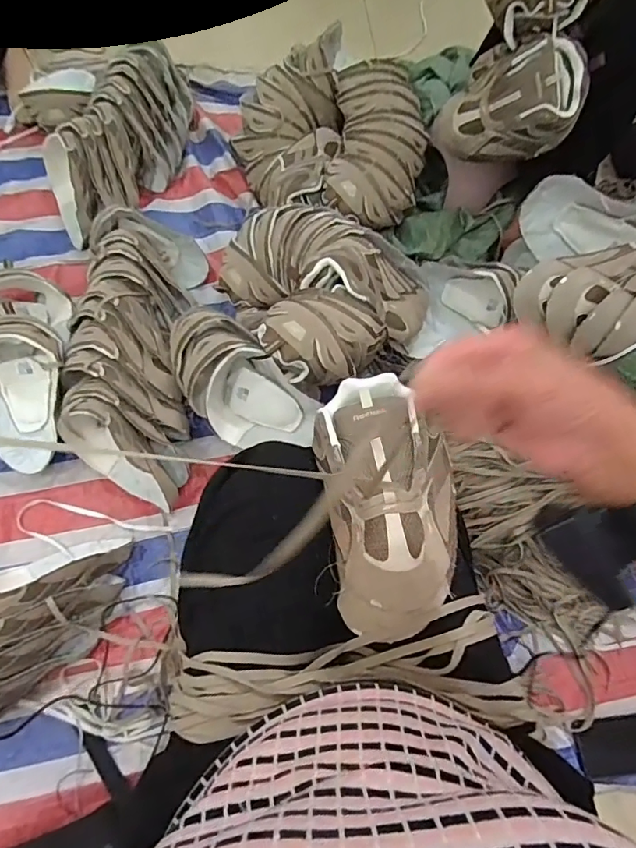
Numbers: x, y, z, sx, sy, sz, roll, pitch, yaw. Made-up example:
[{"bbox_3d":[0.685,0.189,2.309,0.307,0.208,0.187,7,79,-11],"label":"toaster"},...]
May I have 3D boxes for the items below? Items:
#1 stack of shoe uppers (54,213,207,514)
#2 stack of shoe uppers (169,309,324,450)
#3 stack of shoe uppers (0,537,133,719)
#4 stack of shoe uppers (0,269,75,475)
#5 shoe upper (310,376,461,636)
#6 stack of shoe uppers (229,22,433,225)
[{"bbox_3d":[-0.334,-0.148,0.885,0.208,0.159,0.545,1,69,-2],"label":"stack of shoe uppers"},{"bbox_3d":[-0.135,-0.062,0.807,0.139,0.133,0.268,-42,76,-16],"label":"stack of shoe uppers"},{"bbox_3d":[-0.426,0.299,0.719,0.279,0.132,0.222,-15,70,-8],"label":"stack of shoe uppers"},{"bbox_3d":[-0.514,-0.109,0.846,0.157,0.131,0.359,-9,69,-6],"label":"stack of shoe uppers"},{"bbox_3d":[0.071,0.062,0.464,0.127,0.057,0.248,-9,69,-6],"label":"shoe upper"},{"bbox_3d":[0.059,-0.623,1.019,0.405,0.142,0.438,32,71,10],"label":"stack of shoe uppers"}]

